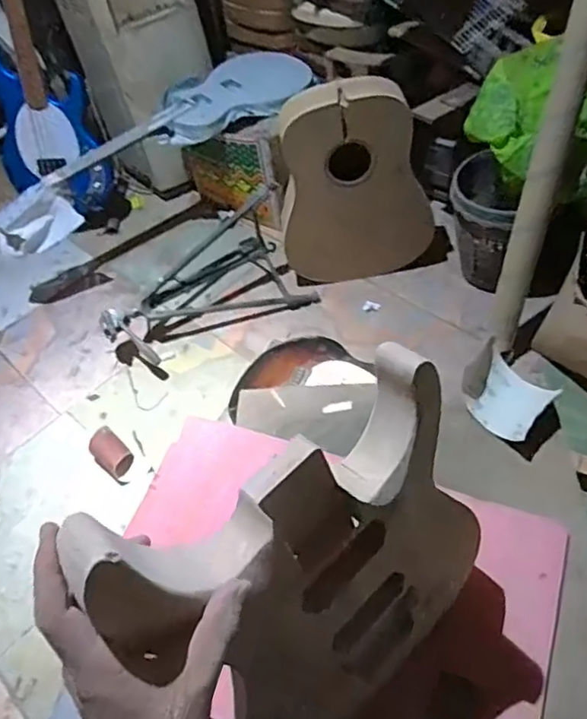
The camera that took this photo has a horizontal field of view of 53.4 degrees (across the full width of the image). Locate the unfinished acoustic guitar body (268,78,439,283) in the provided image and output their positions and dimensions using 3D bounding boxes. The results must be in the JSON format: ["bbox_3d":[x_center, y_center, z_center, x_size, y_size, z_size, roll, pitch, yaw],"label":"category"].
[{"bbox_3d":[0.152,-0.409,1.406,0.370,0.477,0.111,-9,48,-2],"label":"unfinished acoustic guitar body"}]

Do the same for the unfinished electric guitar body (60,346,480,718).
[{"bbox_3d":[0.041,0.172,0.456,0.262,0.367,0.042,-39,42,-21],"label":"unfinished electric guitar body"}]

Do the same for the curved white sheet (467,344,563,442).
[{"bbox_3d":[0.295,0.051,0.801,0.097,0.041,0.120,-30,52,-19],"label":"curved white sheet"}]

